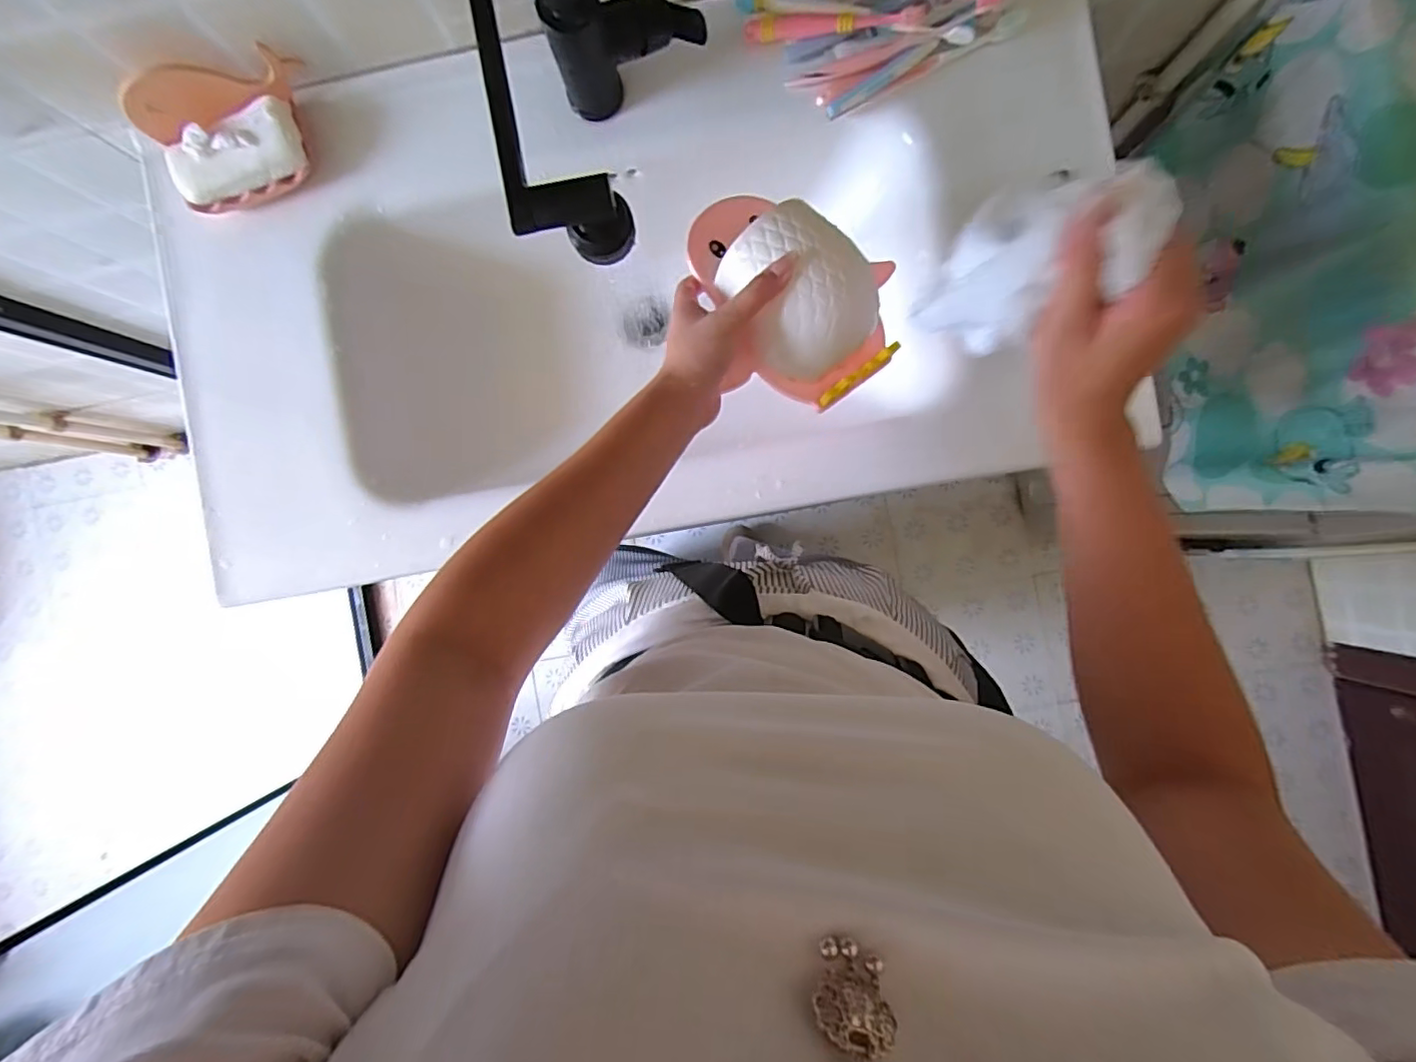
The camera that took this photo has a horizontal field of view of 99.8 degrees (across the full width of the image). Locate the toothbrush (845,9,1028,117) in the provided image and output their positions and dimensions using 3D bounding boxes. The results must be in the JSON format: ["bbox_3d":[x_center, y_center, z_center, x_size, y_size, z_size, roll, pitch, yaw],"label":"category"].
[{"bbox_3d":[0.209,-0.419,0.532,0.178,0.021,0.017,-30,88,2],"label":"toothbrush"}]

